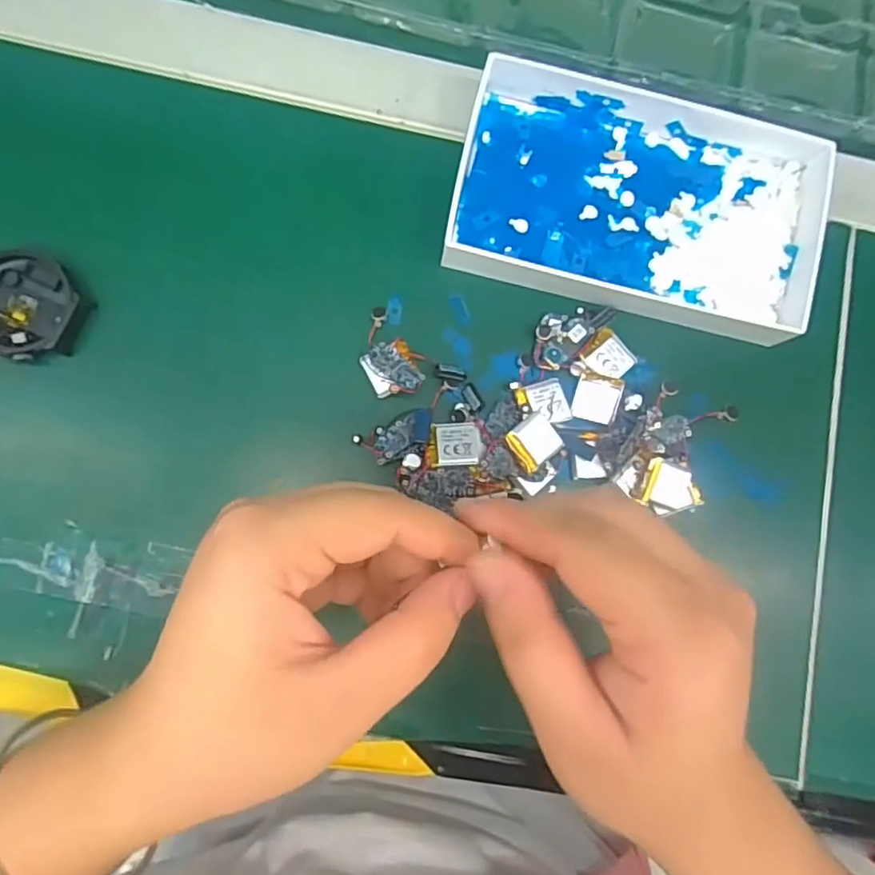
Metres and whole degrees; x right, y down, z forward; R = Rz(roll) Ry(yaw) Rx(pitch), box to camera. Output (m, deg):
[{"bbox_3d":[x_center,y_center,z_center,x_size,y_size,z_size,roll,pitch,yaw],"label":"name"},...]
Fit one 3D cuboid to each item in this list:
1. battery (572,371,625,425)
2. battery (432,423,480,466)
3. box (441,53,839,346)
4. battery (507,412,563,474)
[{"bbox_3d":[0.077,-0.019,0.286,0.020,0.004,0.023,15,83,-3],"label":"battery"},{"bbox_3d":[0.009,0.003,0.271,0.020,0.004,0.021,-2,64,-4],"label":"battery"},{"bbox_3d":[0.099,-0.118,0.293,0.174,0.026,0.106,13,83,-3],"label":"box"},{"bbox_3d":[0.045,0.001,0.273,0.024,0.004,0.021,-39,96,-15],"label":"battery"}]

